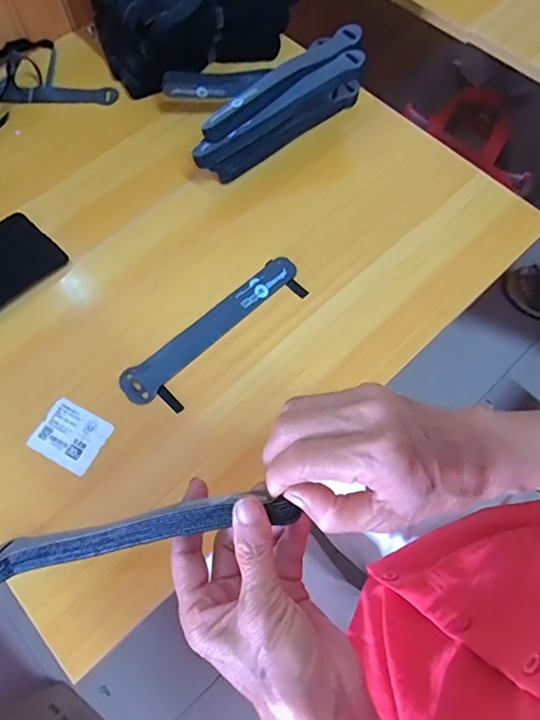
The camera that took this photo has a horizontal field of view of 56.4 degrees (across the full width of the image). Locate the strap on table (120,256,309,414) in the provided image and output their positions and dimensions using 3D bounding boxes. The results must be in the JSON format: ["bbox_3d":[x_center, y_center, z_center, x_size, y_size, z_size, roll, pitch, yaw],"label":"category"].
[{"bbox_3d":[-0.045,-0.025,0.464,0.195,0.004,0.054,-40,73,-15],"label":"strap on table"}]

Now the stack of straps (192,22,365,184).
[{"bbox_3d":[0.016,-0.254,0.519,0.210,0.083,0.053,-39,73,-15],"label":"stack of straps"}]

